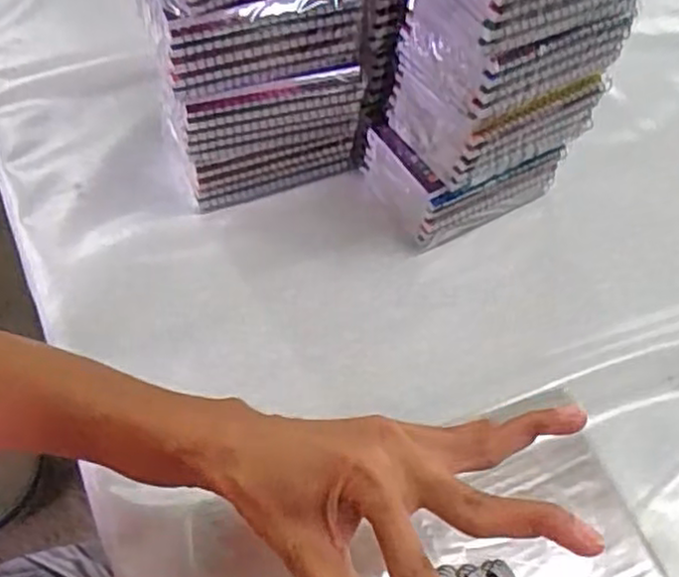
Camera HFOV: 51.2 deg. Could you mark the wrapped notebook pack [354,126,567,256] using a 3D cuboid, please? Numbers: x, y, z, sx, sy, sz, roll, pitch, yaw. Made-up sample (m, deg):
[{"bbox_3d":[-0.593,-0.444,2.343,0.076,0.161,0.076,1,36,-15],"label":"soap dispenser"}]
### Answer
[{"bbox_3d":[0.099,-0.100,0.577,0.138,0.061,0.096,-23,58,-19],"label":"wrapped notebook pack"}]

